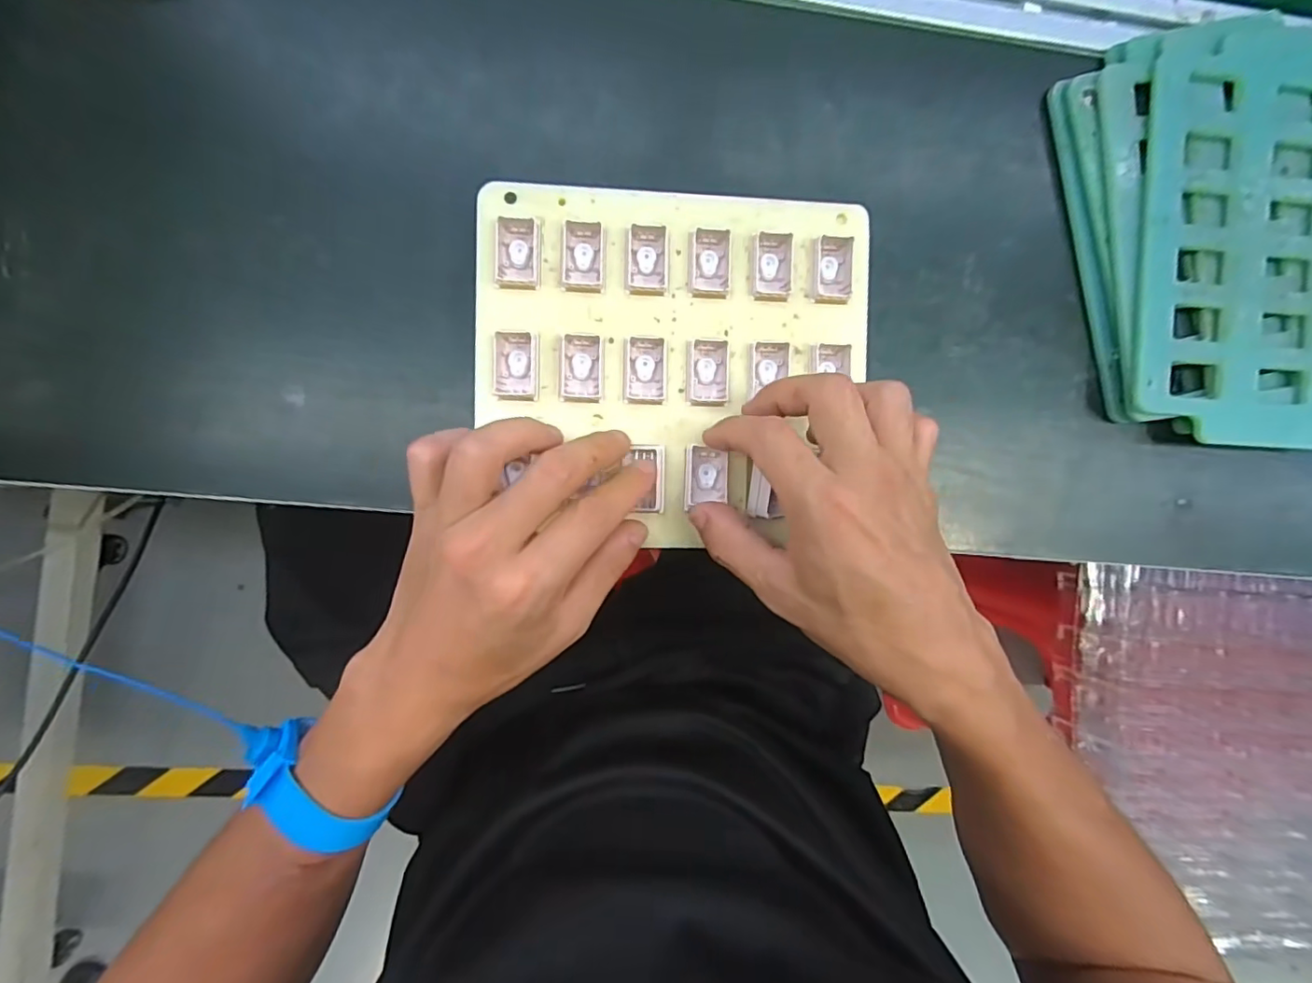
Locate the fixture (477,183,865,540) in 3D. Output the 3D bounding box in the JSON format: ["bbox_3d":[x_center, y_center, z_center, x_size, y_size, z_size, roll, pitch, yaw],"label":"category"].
[{"bbox_3d":[0.009,-0.064,0.288,0.194,0.014,0.171,2,94,-4],"label":"fixture"}]

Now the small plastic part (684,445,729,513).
[{"bbox_3d":[0.026,-0.008,0.282,0.022,0.012,0.030,3,94,-4],"label":"small plastic part"}]

